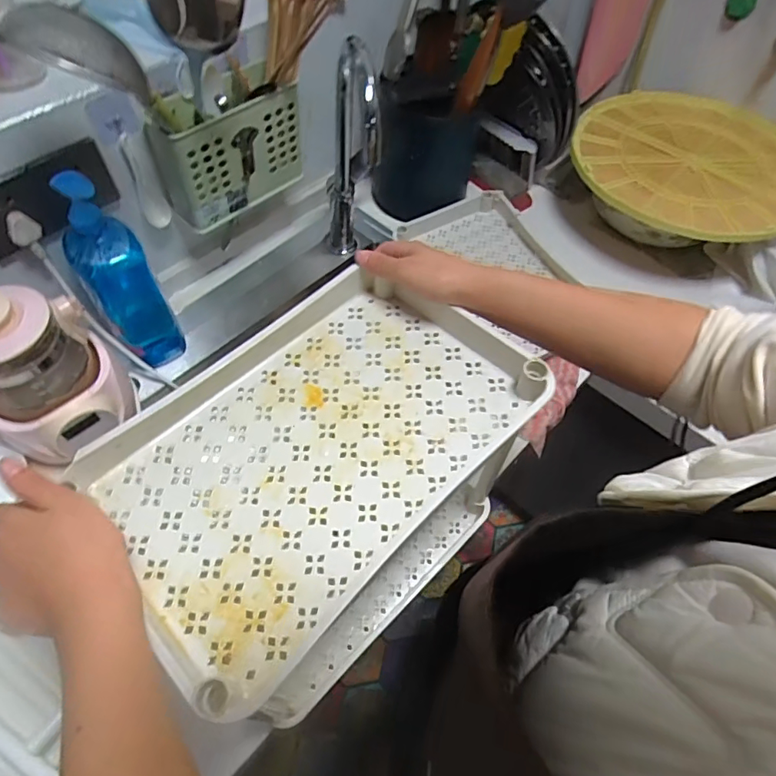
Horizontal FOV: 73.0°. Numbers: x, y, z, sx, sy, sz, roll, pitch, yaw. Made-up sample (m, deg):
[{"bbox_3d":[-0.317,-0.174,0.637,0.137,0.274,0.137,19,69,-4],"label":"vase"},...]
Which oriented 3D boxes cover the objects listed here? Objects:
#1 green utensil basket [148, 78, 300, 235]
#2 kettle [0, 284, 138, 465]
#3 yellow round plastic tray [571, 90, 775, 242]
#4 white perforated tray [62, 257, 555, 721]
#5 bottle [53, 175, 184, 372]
[{"bbox_3d":[-0.222,-0.338,0.759,0.211,0.155,0.071,-36,65,-23],"label":"green utensil basket"},{"bbox_3d":[-0.412,-0.006,0.637,0.158,0.199,0.141,-36,65,-23],"label":"kettle"},{"bbox_3d":[0.521,-0.387,0.911,0.399,0.053,0.380,30,60,16],"label":"yellow round plastic tray"},{"bbox_3d":[-0.059,0.037,0.430,0.245,0.041,0.339,41,64,21],"label":"white perforated tray"},{"bbox_3d":[-0.353,-0.145,0.693,0.084,0.283,0.077,-33,64,-22],"label":"bottle"}]

